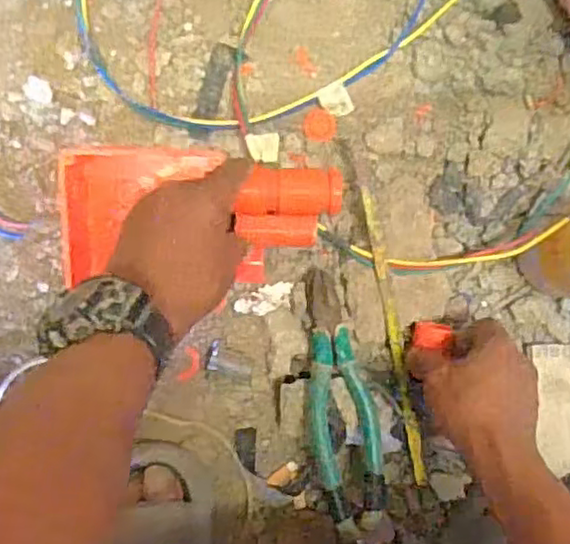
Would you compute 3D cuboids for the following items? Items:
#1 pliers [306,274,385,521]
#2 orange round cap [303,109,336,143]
[{"bbox_3d":[0.046,0.092,0.560,0.058,0.029,0.190,-5,93,-3],"label":"pliers"},{"bbox_3d":[0.030,-0.128,0.581,0.029,0.006,0.027,1,93,-4],"label":"orange round cap"}]

